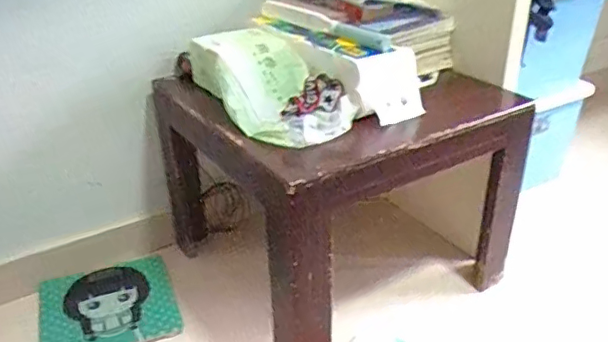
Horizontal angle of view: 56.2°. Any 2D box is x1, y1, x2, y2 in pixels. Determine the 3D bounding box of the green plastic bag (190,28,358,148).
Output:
[{"bbox_3d":[-0.076,-0.179,1.130,0.204,0.120,0.428,-14,31,-21],"label":"green plastic bag"}]

